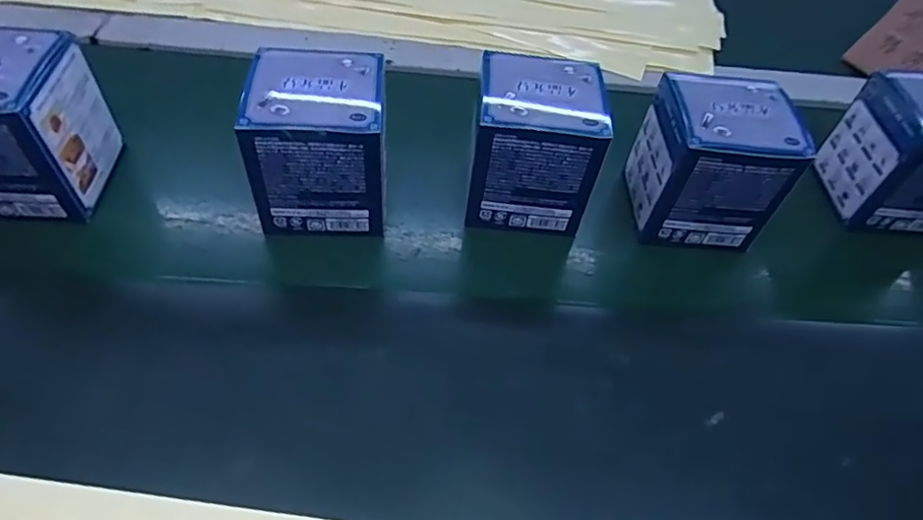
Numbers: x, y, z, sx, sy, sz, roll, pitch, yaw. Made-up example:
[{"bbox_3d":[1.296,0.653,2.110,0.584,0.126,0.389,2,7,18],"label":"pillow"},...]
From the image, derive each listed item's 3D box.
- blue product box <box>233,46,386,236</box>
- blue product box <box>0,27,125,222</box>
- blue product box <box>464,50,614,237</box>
[{"bbox_3d":[-0.093,-0.076,0.379,0.086,0.097,0.086,0,53,-4],"label":"blue product box"},{"bbox_3d":[-0.280,-0.085,0.351,0.081,0.098,0.083,2,53,-3],"label":"blue product box"},{"bbox_3d":[0.050,-0.077,0.395,0.088,0.097,0.082,5,53,0],"label":"blue product box"}]

